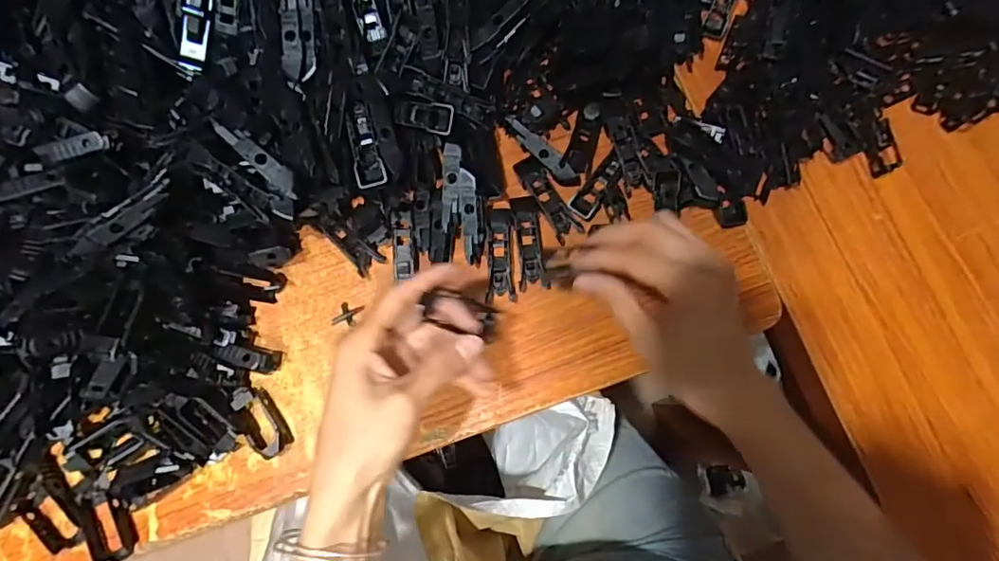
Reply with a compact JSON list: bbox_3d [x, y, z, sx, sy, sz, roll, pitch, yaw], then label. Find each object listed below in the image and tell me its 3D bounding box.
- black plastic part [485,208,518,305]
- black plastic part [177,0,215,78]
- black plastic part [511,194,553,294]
[{"bbox_3d":[0.002,-0.019,0.386,0.021,0.015,0.070,2,79,1],"label":"black plastic part"},{"bbox_3d":[-0.213,-0.188,0.373,0.022,0.012,0.084,19,110,0],"label":"black plastic part"},{"bbox_3d":[0.022,-0.028,0.388,0.021,0.012,0.069,-8,79,-1],"label":"black plastic part"}]

